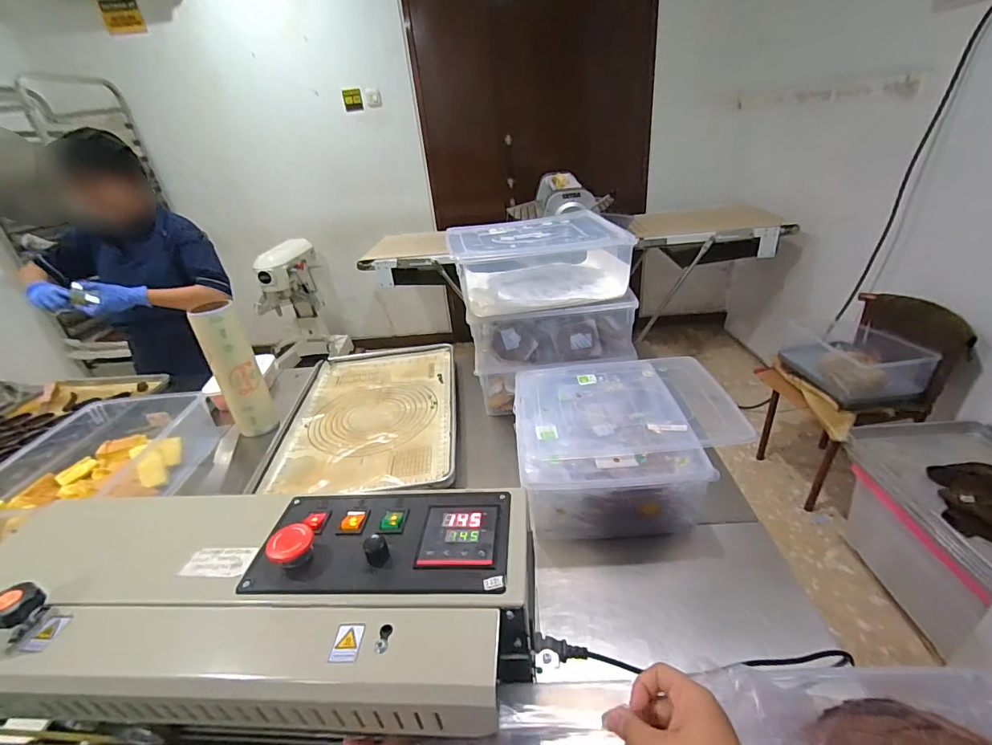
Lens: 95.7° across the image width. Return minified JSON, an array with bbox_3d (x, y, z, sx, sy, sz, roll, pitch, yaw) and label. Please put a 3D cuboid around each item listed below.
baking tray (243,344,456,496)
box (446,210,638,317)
[{"bbox_3d":[-0.300,0.081,1.108,0.396,0.027,0.634,-7,29,-1],"label":"baking tray"},{"bbox_3d":[0.086,-0.244,1.017,0.357,0.149,0.279,-7,29,-1],"label":"box"}]

